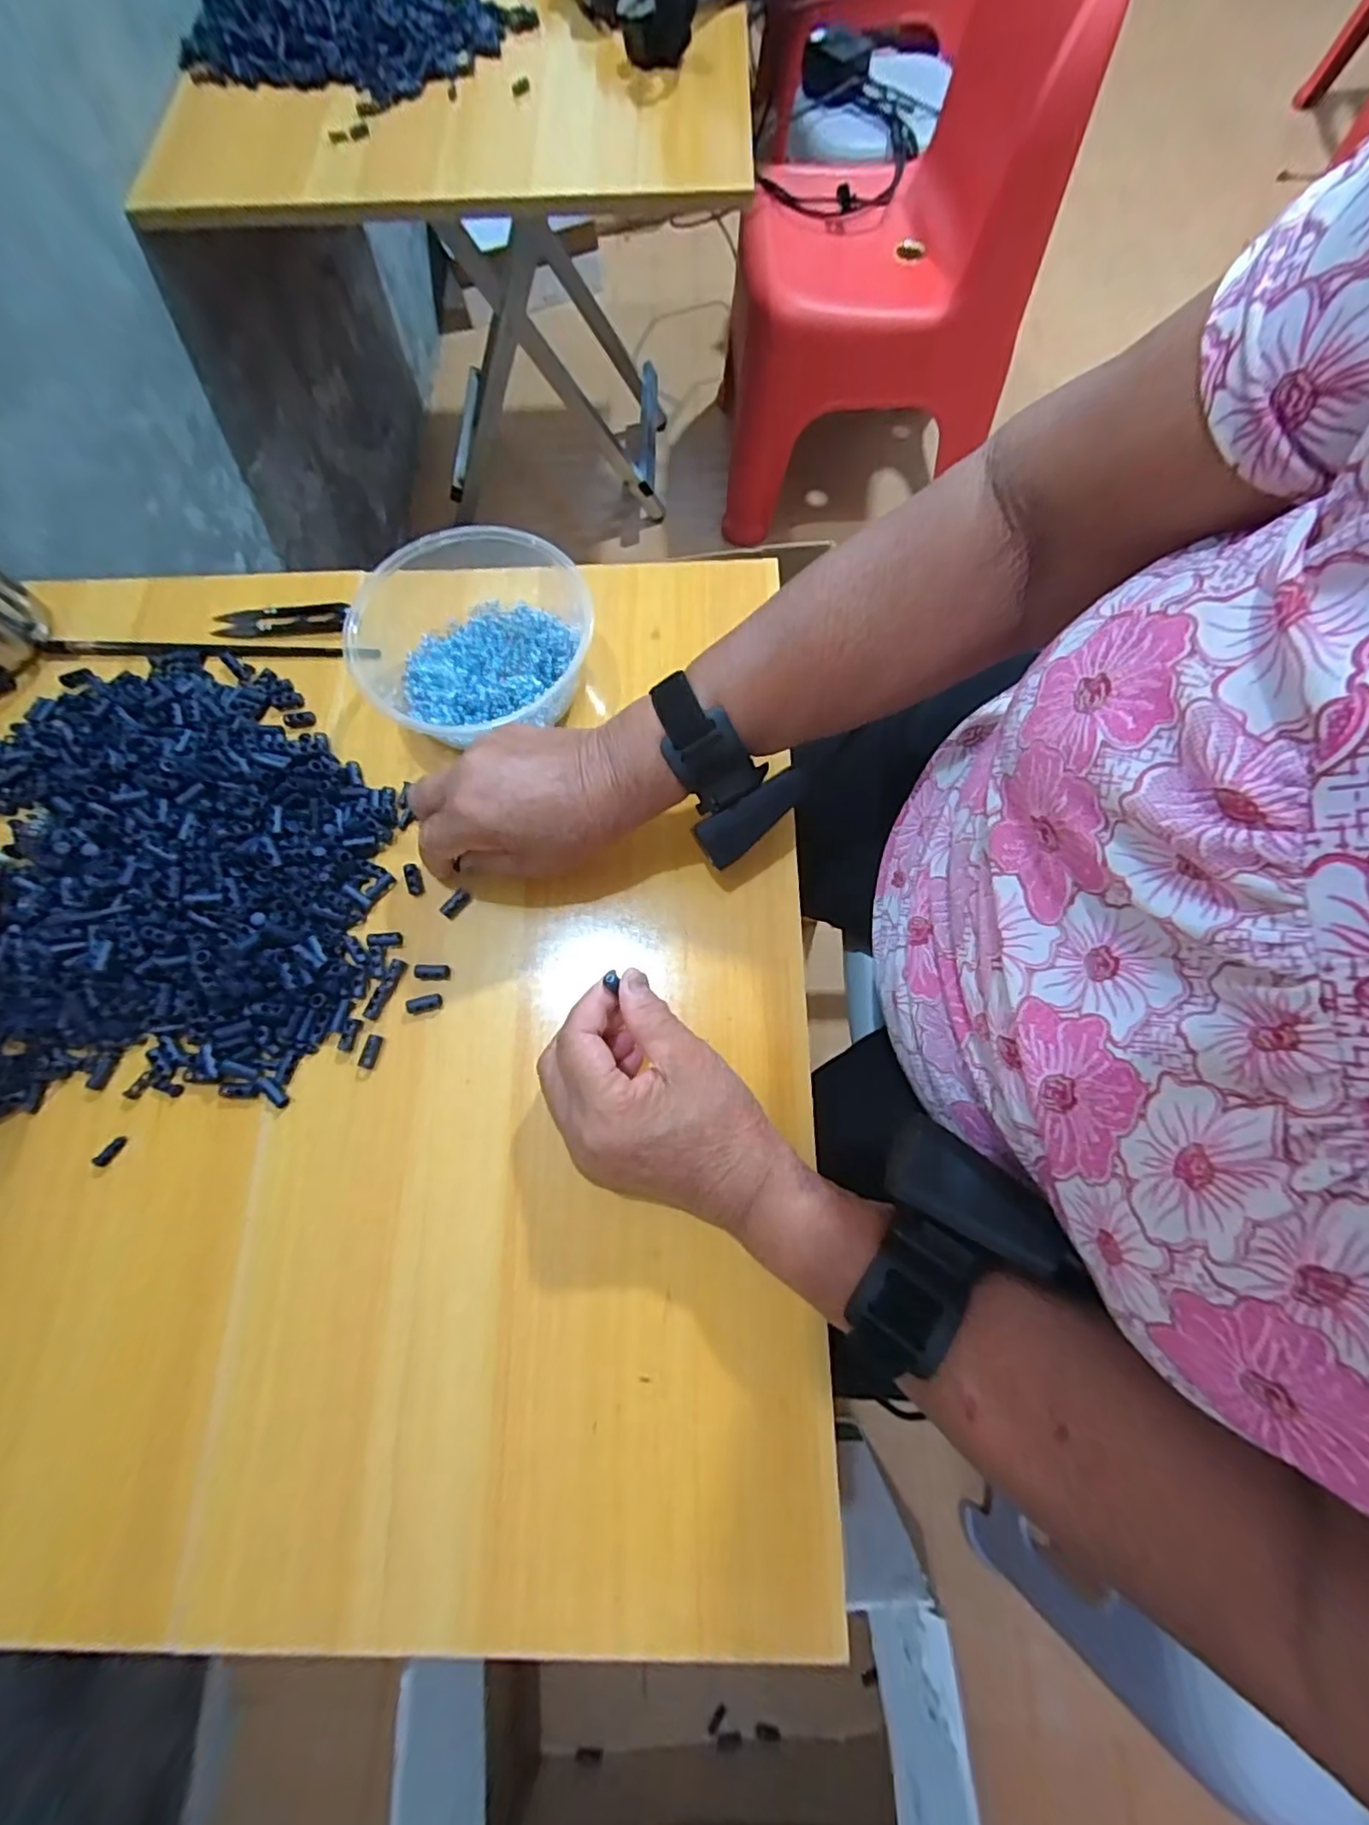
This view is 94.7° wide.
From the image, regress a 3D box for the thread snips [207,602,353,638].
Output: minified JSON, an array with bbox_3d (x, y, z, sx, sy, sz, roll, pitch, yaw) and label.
[{"bbox_3d":[-0.278,-0.203,0.435,0.096,0.010,0.022,-4,74,1],"label":"thread snips"}]

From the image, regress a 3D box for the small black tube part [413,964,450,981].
[{"bbox_3d":[-0.145,0.034,0.361,0.020,0.005,0.009,3,74,-12],"label":"small black tube part"}]

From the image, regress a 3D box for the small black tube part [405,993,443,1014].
[{"bbox_3d":[-0.147,0.052,0.356,0.020,0.005,0.009,-16,74,-2],"label":"small black tube part"}]

